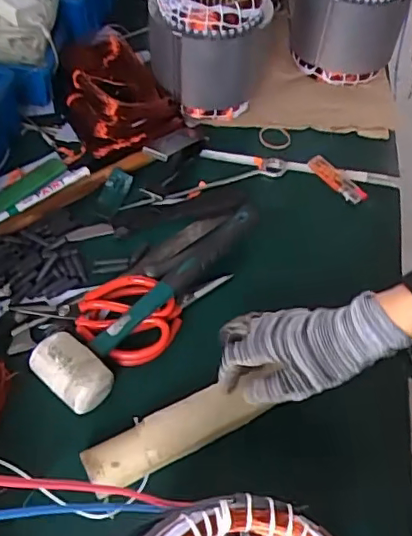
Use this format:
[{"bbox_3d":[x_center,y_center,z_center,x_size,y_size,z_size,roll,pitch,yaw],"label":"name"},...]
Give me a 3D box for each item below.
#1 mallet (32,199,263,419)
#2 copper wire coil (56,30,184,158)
[{"bbox_3d":[-0.043,0.030,0.574,0.070,0.045,0.280,37,59,21],"label":"mallet"},{"bbox_3d":[-0.131,-0.237,0.748,0.118,0.072,0.212,-29,59,-22],"label":"copper wire coil"}]

